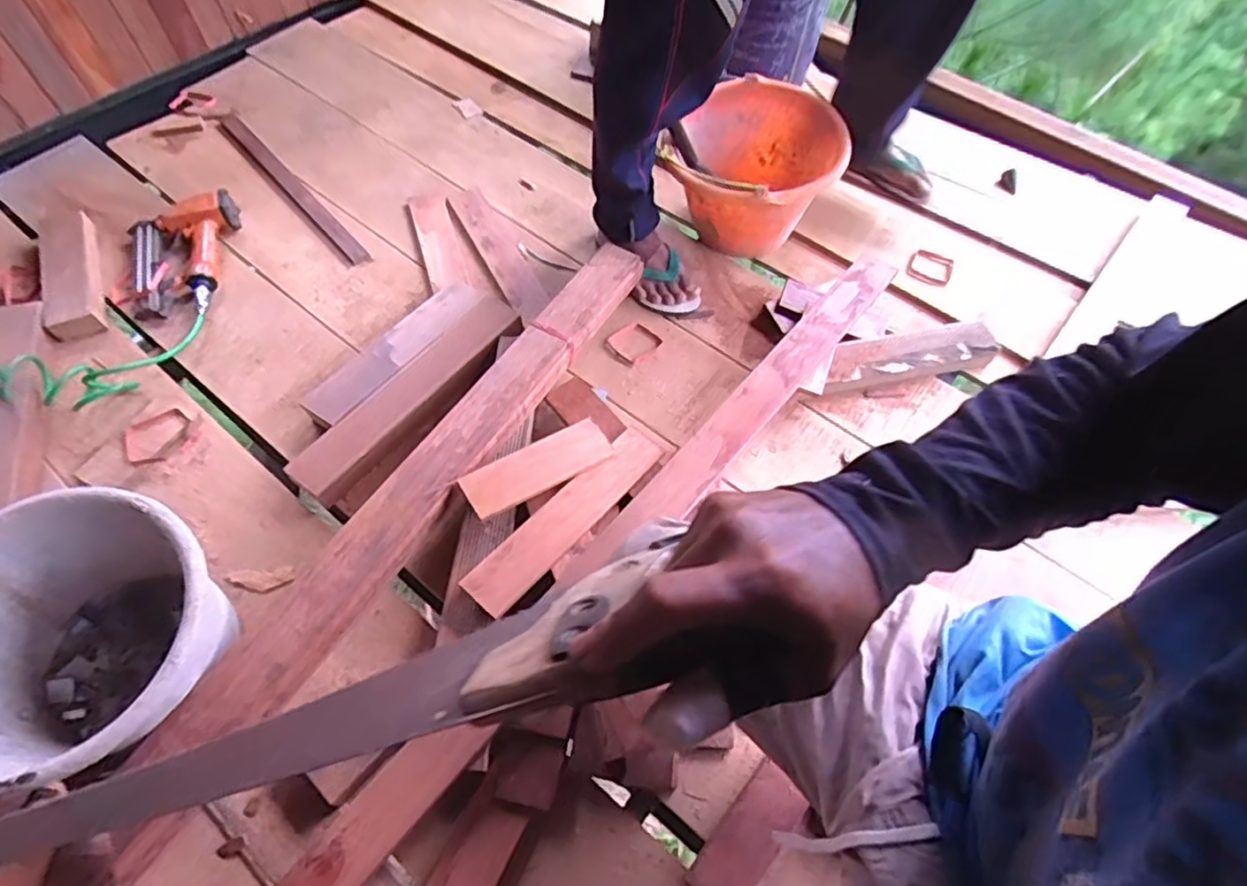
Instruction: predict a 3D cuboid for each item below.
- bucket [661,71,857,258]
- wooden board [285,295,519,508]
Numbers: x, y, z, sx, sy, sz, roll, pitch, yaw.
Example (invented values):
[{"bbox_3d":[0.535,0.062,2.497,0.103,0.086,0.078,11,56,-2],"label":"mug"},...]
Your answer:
[{"bbox_3d":[0.217,-0.458,1.115,0.252,0.215,0.252,1,60,-2],"label":"bucket"},{"bbox_3d":[-0.301,-0.081,0.937,0.104,0.035,0.407,24,61,30],"label":"wooden board"}]

